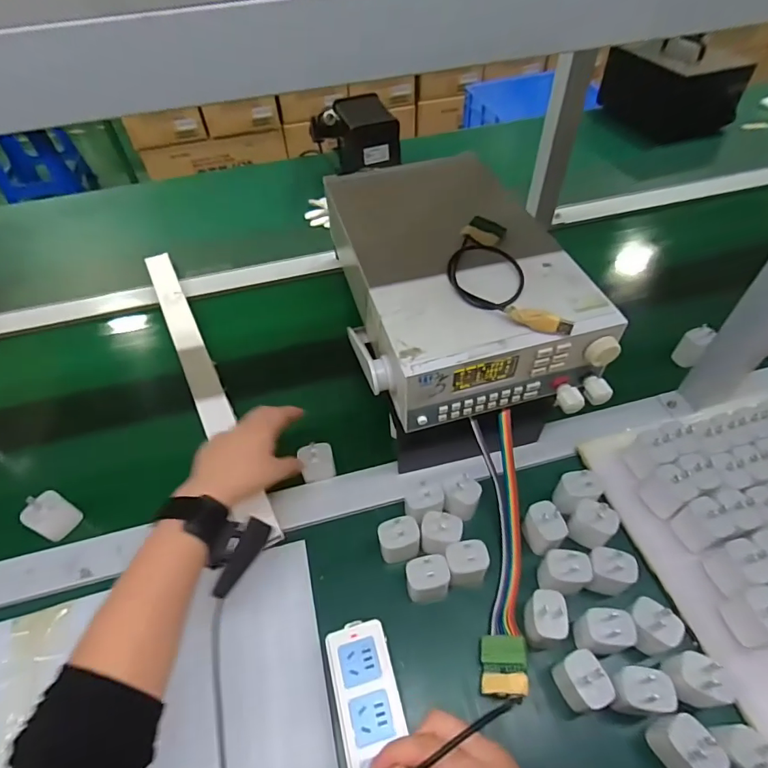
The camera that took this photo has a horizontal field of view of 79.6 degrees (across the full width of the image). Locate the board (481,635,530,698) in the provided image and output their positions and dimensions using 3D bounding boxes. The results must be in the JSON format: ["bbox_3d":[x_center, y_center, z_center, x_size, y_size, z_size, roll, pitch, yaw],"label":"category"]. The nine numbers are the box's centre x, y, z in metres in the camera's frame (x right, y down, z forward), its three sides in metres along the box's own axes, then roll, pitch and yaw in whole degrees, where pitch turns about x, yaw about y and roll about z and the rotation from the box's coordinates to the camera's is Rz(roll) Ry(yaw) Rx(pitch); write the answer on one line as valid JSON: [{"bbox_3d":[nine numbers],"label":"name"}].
[{"bbox_3d":[0.108,0.253,0.415,0.042,0.008,0.048,-17,42,27],"label":"board"}]

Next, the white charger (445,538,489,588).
[{"bbox_3d":[0.082,0.178,0.459,0.040,0.052,0.031,-10,52,-5],"label":"white charger"}]

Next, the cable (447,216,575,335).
[{"bbox_3d":[0.108,-0.111,0.457,0.079,0.017,0.184,-10,52,-6],"label":"cable"}]

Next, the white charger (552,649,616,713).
[{"bbox_3d":[0.171,0.257,0.398,0.027,0.062,0.041,-20,53,-14],"label":"white charger"}]

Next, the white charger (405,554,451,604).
[{"bbox_3d":[0.044,0.193,0.455,0.042,0.055,0.031,-7,51,-3],"label":"white charger"}]

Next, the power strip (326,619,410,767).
[{"bbox_3d":[-0.004,0.303,0.378,0.054,0.027,0.191,-12,52,-8],"label":"power strip"}]

